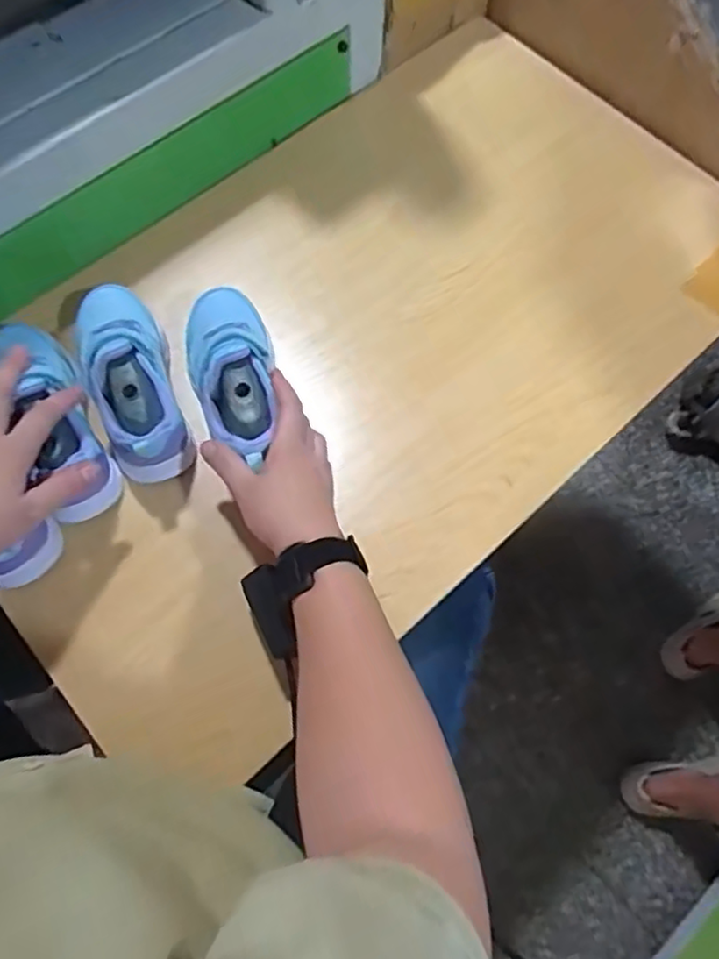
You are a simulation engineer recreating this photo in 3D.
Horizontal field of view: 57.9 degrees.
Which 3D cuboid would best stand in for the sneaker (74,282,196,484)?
[{"bbox_3d":[-0.195,-0.093,0.546,0.067,0.086,0.184,-19,70,-7],"label":"sneaker"}]

